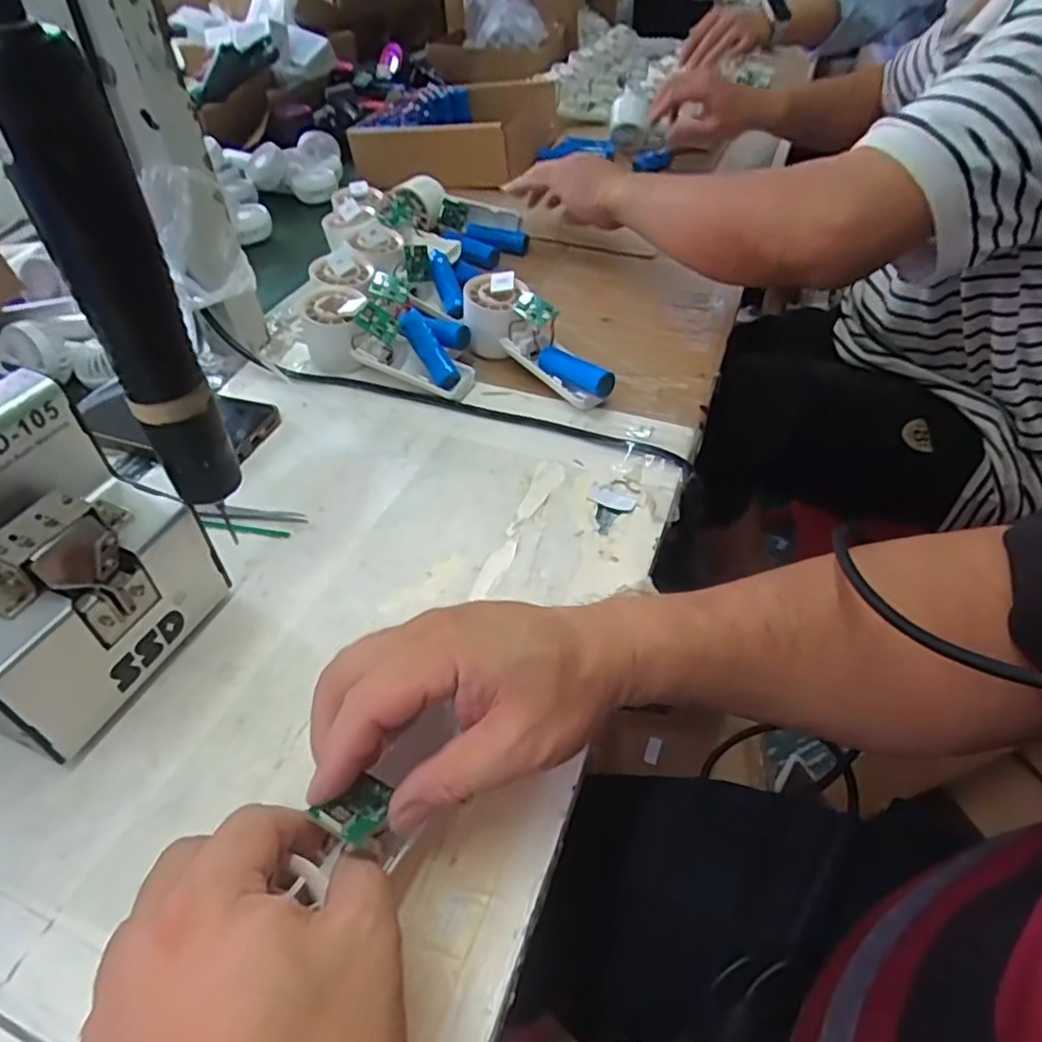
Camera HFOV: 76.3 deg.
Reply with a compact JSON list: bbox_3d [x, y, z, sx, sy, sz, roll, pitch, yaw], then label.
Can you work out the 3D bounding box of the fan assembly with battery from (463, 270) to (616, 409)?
[{"bbox_3d":[0.011,-0.150,0.557,0.051,0.059,0.160,-28,53,-26],"label":"fan assembly with battery"}]

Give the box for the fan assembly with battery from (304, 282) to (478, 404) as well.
[{"bbox_3d":[-0.115,-0.154,0.567,0.160,0.056,0.056,18,48,15],"label":"fan assembly with battery"}]

